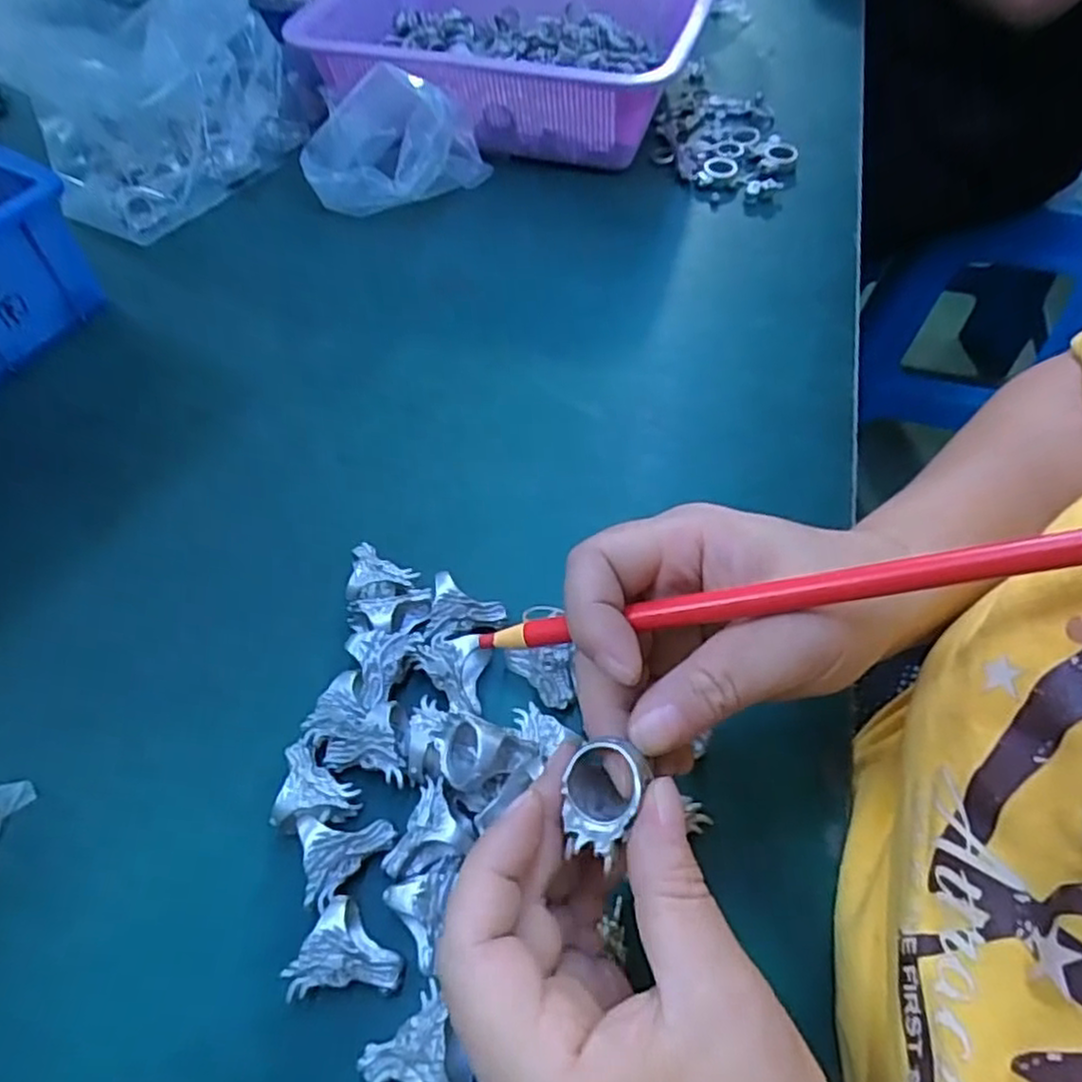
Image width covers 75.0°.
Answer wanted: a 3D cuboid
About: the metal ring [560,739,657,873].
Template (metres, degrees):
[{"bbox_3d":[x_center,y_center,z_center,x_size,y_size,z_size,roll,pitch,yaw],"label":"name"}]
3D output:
[{"bbox_3d":[0.017,0.071,0.195,0.020,0.012,0.032,23,59,17],"label":"metal ring"}]

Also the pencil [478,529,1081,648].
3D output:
[{"bbox_3d":[0.057,0.017,0.204,0.167,0.004,0.007,-12,52,24],"label":"pencil"}]

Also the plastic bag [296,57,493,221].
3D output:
[{"bbox_3d":[-0.106,-0.294,0.513,0.122,0.076,0.083,-34,61,-20],"label":"plastic bag"}]

